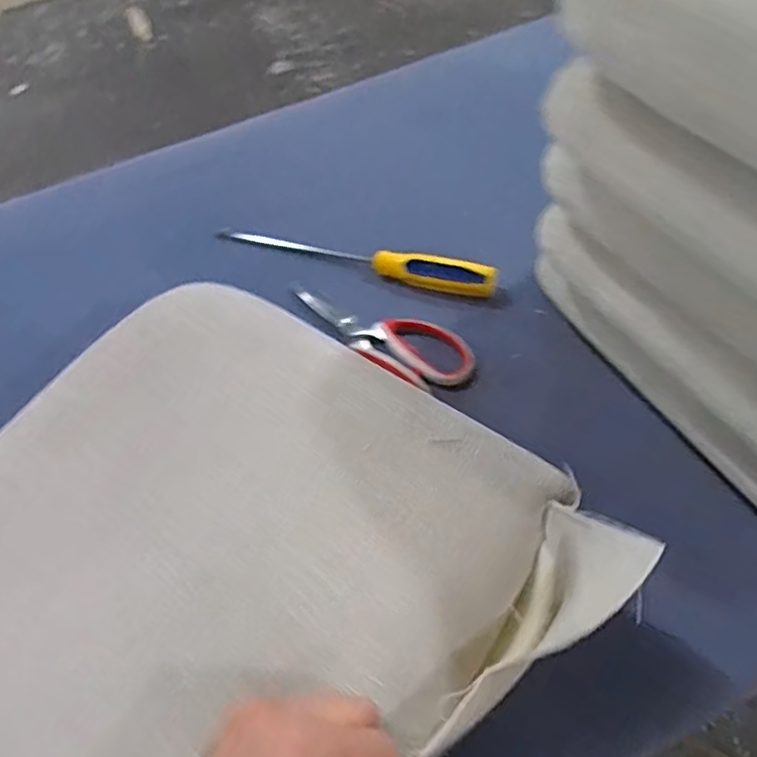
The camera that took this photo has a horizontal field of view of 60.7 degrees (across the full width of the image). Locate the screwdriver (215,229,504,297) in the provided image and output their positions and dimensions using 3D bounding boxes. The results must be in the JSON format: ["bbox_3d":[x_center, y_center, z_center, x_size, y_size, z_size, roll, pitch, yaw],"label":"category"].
[{"bbox_3d":[-0.019,-0.116,0.631,0.269,0.037,0.032,16,58,16],"label":"screwdriver"}]

